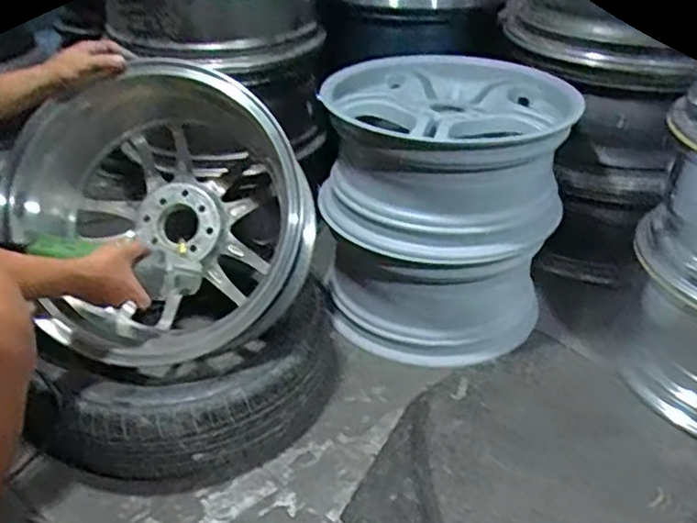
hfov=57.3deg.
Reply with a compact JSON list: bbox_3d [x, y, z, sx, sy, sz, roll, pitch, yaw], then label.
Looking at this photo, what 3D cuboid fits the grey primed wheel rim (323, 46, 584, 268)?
[{"bbox_3d":[0.181,-0.201,1.264,0.449,0.295,0.373,0,33,1],"label":"grey primed wheel rim"}]

